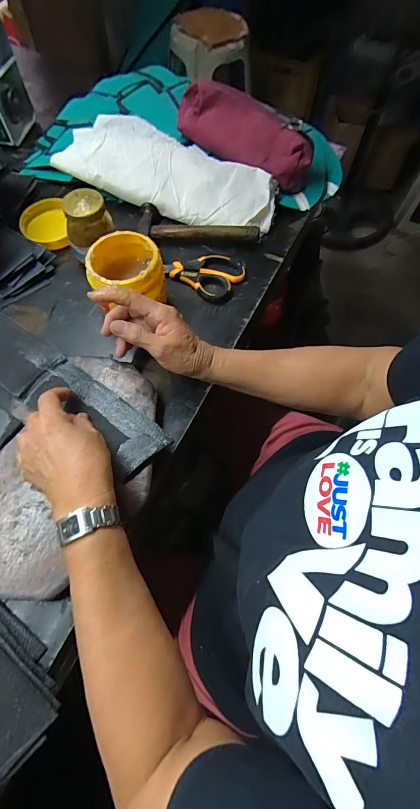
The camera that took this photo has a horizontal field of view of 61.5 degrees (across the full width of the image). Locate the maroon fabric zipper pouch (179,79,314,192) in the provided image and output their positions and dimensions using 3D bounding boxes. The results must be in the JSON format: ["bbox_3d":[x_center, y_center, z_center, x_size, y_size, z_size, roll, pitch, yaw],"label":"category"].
[{"bbox_3d":[0.056,-0.432,0.571,0.225,0.090,0.074,35,69,14],"label":"maroon fabric zipper pouch"}]

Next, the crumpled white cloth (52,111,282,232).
[{"bbox_3d":[-0.064,-0.376,0.587,0.352,0.064,0.141,20,65,9],"label":"crumpled white cloth"}]

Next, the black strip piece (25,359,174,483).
[{"bbox_3d":[-0.130,0.015,0.404,0.170,0.009,0.068,34,68,12],"label":"black strip piece"}]

